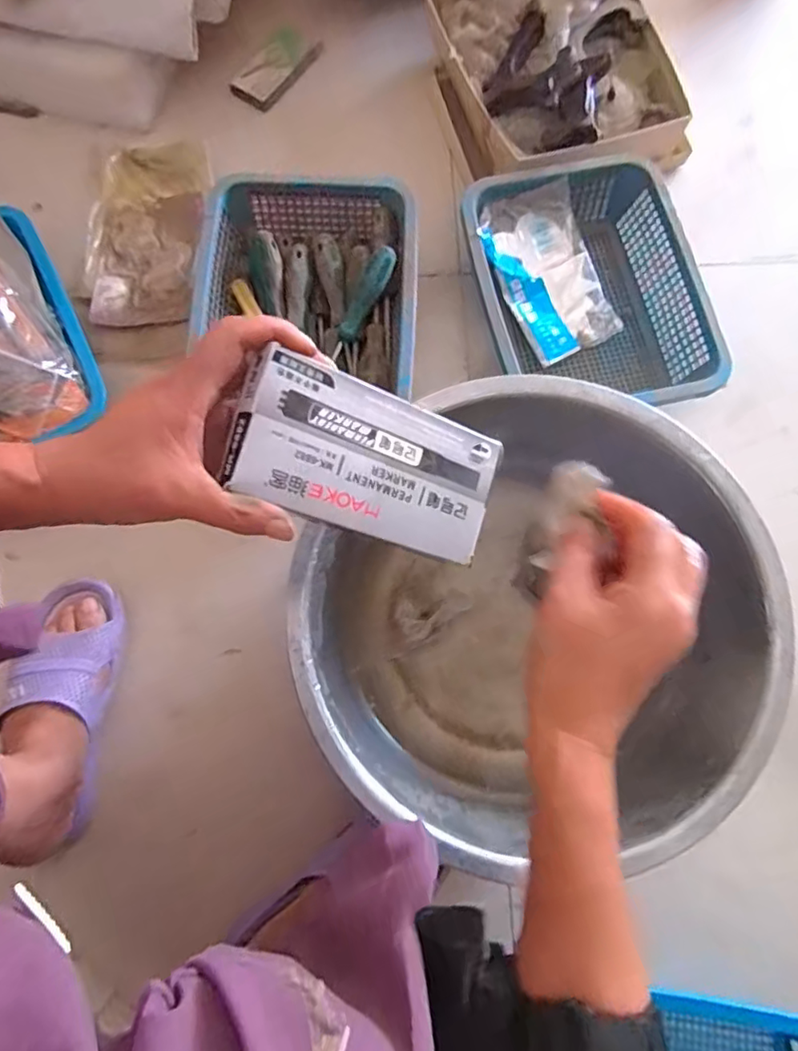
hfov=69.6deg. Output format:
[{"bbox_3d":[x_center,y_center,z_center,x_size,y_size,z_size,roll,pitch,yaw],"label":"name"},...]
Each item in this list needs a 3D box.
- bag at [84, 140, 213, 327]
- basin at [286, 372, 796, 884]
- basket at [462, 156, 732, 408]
[{"bbox_3d":[-0.294,-0.336,0.664,0.127,0.020,0.220,3,77,1],"label":"bag"},{"bbox_3d":[0.118,0.085,0.510,0.351,0.153,0.373,0,77,0],"label":"basin"},{"bbox_3d":[0.205,-0.245,0.629,0.215,0.086,0.286,-17,77,-4],"label":"basket"}]

